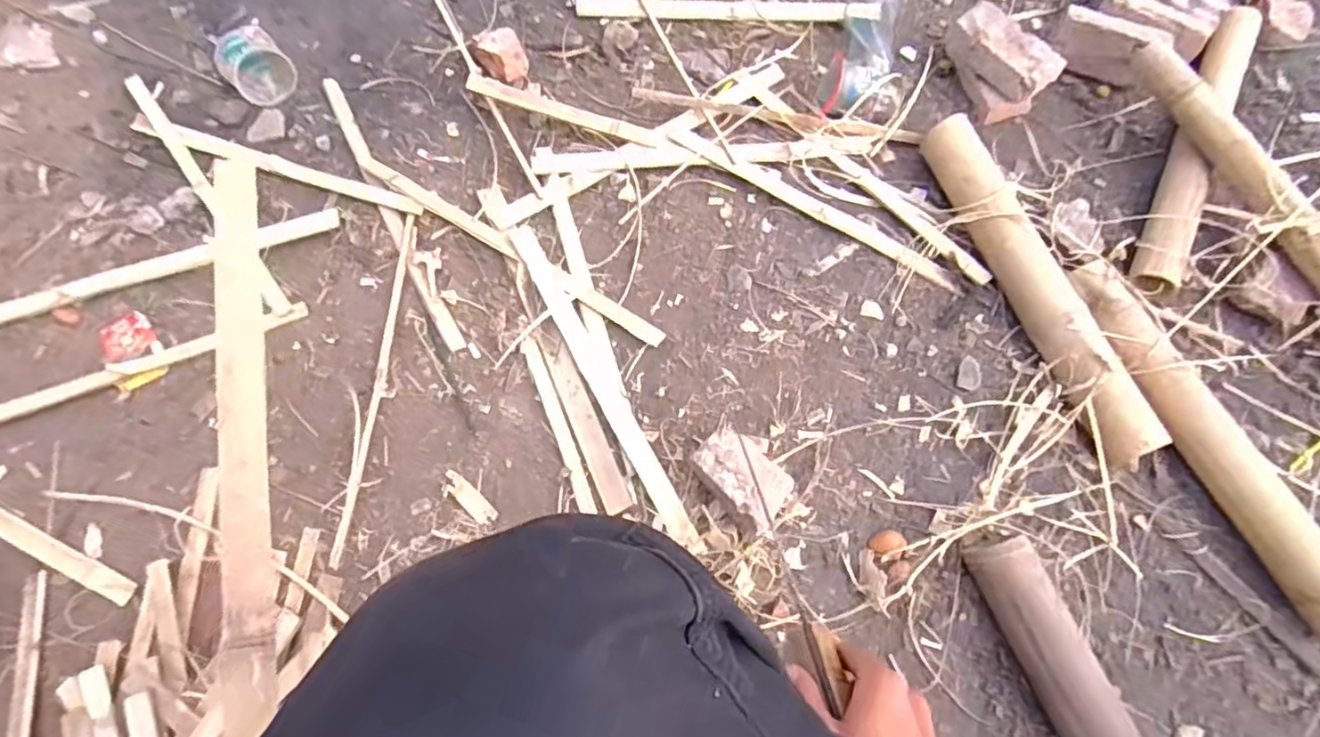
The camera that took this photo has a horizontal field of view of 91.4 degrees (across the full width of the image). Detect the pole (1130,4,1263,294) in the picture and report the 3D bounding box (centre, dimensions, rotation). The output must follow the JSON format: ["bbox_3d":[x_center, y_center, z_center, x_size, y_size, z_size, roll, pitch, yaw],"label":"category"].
[{"bbox_3d":[0.831,-0.355,0.984,0.071,0.073,0.579,27,72,10],"label":"pole"}]

